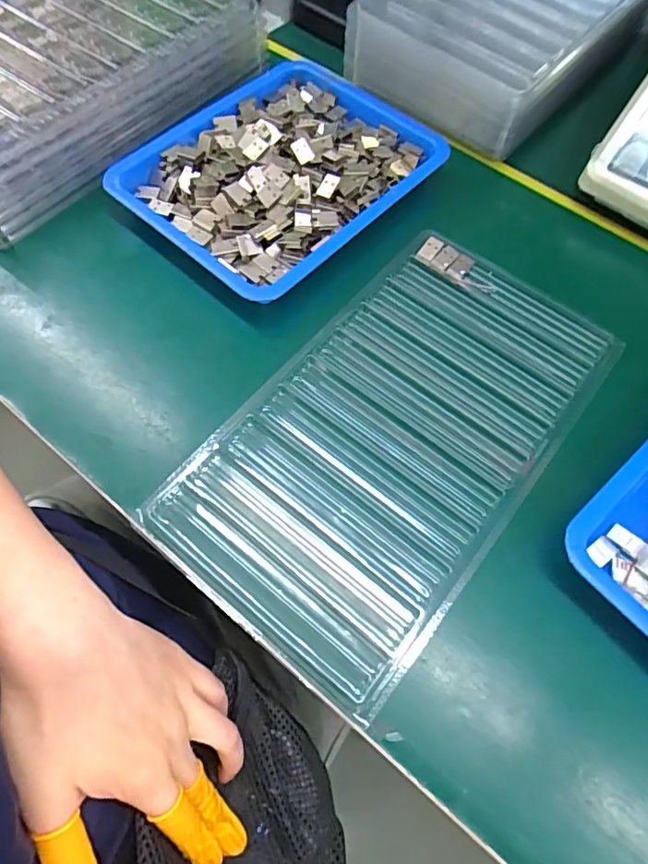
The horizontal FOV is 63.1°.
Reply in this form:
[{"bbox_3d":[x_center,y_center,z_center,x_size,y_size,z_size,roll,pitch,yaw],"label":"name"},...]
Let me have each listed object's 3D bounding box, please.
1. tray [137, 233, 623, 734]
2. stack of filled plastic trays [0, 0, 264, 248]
[{"bbox_3d":[0.047,-0.002,0.324,0.160,0.018,0.282,36,72,16],"label":"tray"},{"bbox_3d":[-0.208,-0.293,0.416,0.179,0.052,0.290,34,68,14],"label":"stack of filled plastic trays"}]

